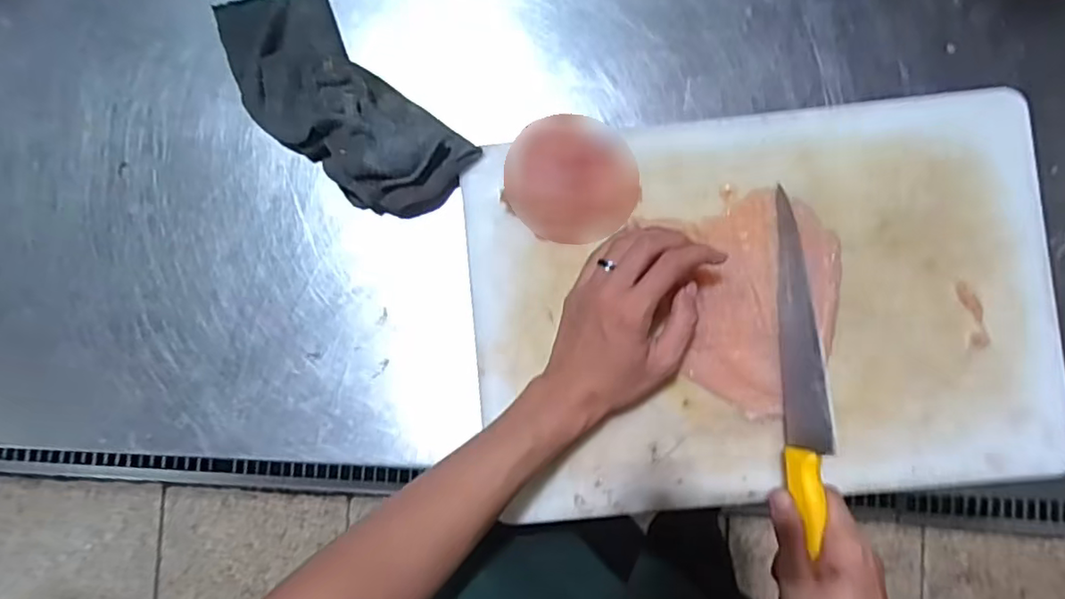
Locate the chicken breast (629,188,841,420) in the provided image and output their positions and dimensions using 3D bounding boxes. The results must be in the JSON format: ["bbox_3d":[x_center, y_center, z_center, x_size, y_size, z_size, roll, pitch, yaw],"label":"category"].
[{"bbox_3d":[0.172,0.005,0.470,0.132,0.013,0.165,-9,86,2],"label":"chicken breast"}]

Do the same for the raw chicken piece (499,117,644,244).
[{"bbox_3d":[0.030,-0.090,0.474,0.100,0.036,0.089,10,87,3],"label":"raw chicken piece"}]

